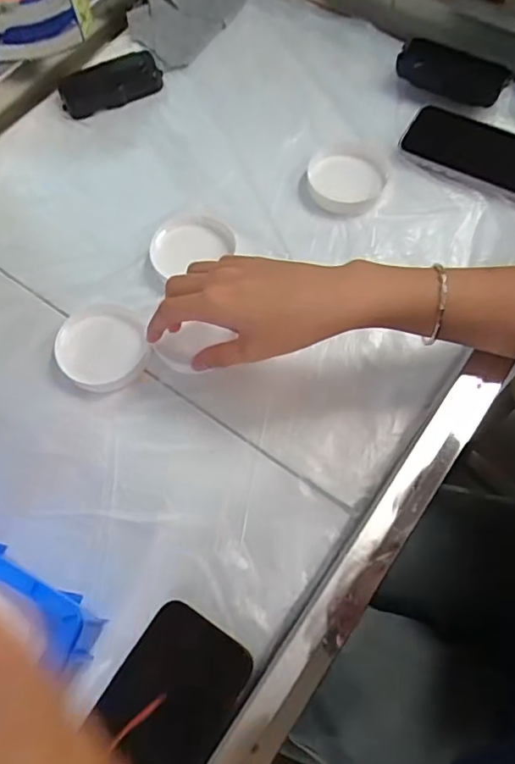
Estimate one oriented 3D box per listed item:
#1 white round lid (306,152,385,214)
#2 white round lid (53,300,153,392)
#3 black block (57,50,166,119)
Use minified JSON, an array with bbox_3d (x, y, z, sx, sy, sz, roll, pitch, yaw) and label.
[{"bbox_3d":[0.085,-0.196,0.548,0.073,0.018,0.073,-1,66,1],"label":"white round lid"},{"bbox_3d":[-0.134,-0.031,0.486,0.086,0.010,0.074,31,70,14],"label":"white round lid"},{"bbox_3d":[-0.159,-0.324,0.609,0.107,0.018,0.047,-27,68,-10],"label":"black block"}]

